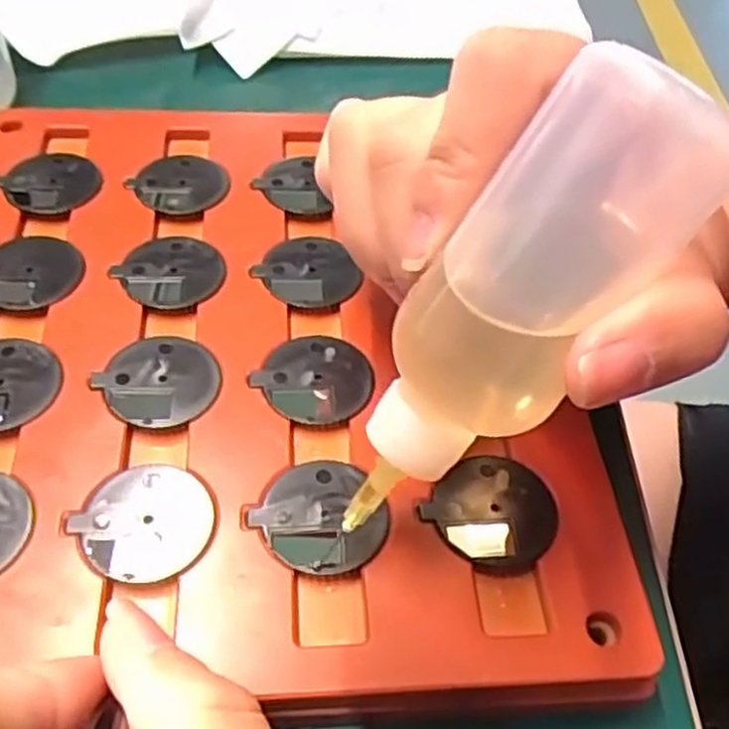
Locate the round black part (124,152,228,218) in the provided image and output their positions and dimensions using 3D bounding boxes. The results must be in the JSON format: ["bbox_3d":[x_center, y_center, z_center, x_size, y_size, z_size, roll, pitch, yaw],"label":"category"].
[{"bbox_3d":[-0.057,-0.057,0.246,0.028,0.004,0.026,2,50,-2],"label":"round black part"}]

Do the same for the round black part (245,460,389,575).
[{"bbox_3d":[-0.009,0.033,0.176,0.028,0.006,0.028,2,50,-2],"label":"round black part"}]

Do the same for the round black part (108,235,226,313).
[{"bbox_3d":[-0.055,-0.026,0.223,0.027,0.004,0.027,2,50,-2],"label":"round black part"}]

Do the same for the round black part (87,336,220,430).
[{"bbox_3d":[-0.052,0.004,0.199,0.028,0.005,0.027,2,50,-2],"label":"round black part"}]

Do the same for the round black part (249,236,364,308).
[{"bbox_3d":[-0.017,-0.027,0.226,0.027,0.004,0.027,2,50,-2],"label":"round black part"}]

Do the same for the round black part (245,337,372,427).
[{"bbox_3d":[-0.012,0.002,0.202,0.028,0.004,0.029,2,50,-2],"label":"round black part"}]

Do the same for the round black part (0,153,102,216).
[{"bbox_3d":[-0.097,-0.057,0.244,0.029,0.008,0.029,2,50,-2],"label":"round black part"}]

